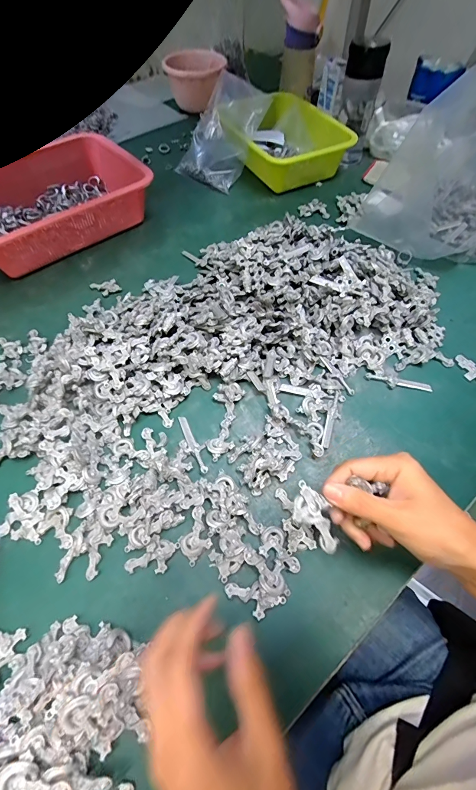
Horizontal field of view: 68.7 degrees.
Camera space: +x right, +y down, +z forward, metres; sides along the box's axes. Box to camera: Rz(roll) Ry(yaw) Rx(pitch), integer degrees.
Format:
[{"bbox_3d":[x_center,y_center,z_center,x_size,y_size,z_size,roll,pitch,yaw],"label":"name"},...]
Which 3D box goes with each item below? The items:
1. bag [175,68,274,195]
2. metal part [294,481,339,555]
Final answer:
[{"bbox_3d":[-0.030,-0.506,0.682,0.142,0.187,0.041,42,25,18],"label":"bag"},{"bbox_3d":[0.056,0.090,0.255,0.024,0.007,0.052,-24,78,-15],"label":"metal part"}]

